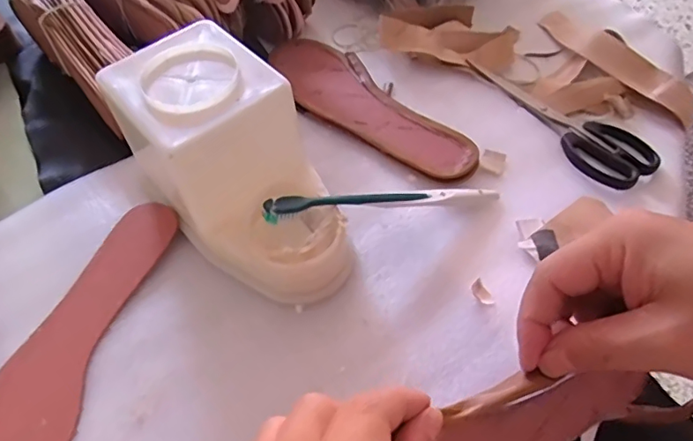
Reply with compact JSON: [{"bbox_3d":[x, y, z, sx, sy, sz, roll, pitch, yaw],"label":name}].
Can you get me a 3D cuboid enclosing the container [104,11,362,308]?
[{"bbox_3d":[-0.081,-0.036,0.374,0.102,0.115,0.193,-31,59,-18],"label":"container"}]

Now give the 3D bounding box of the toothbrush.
[{"bbox_3d":[0.030,-0.014,0.383,0.185,0.014,0.014,-4,52,-19],"label":"toothbrush"}]

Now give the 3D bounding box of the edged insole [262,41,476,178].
[{"bbox_3d":[0.012,-0.109,0.480,0.073,0.007,0.248,-36,58,-16],"label":"edged insole"}]

